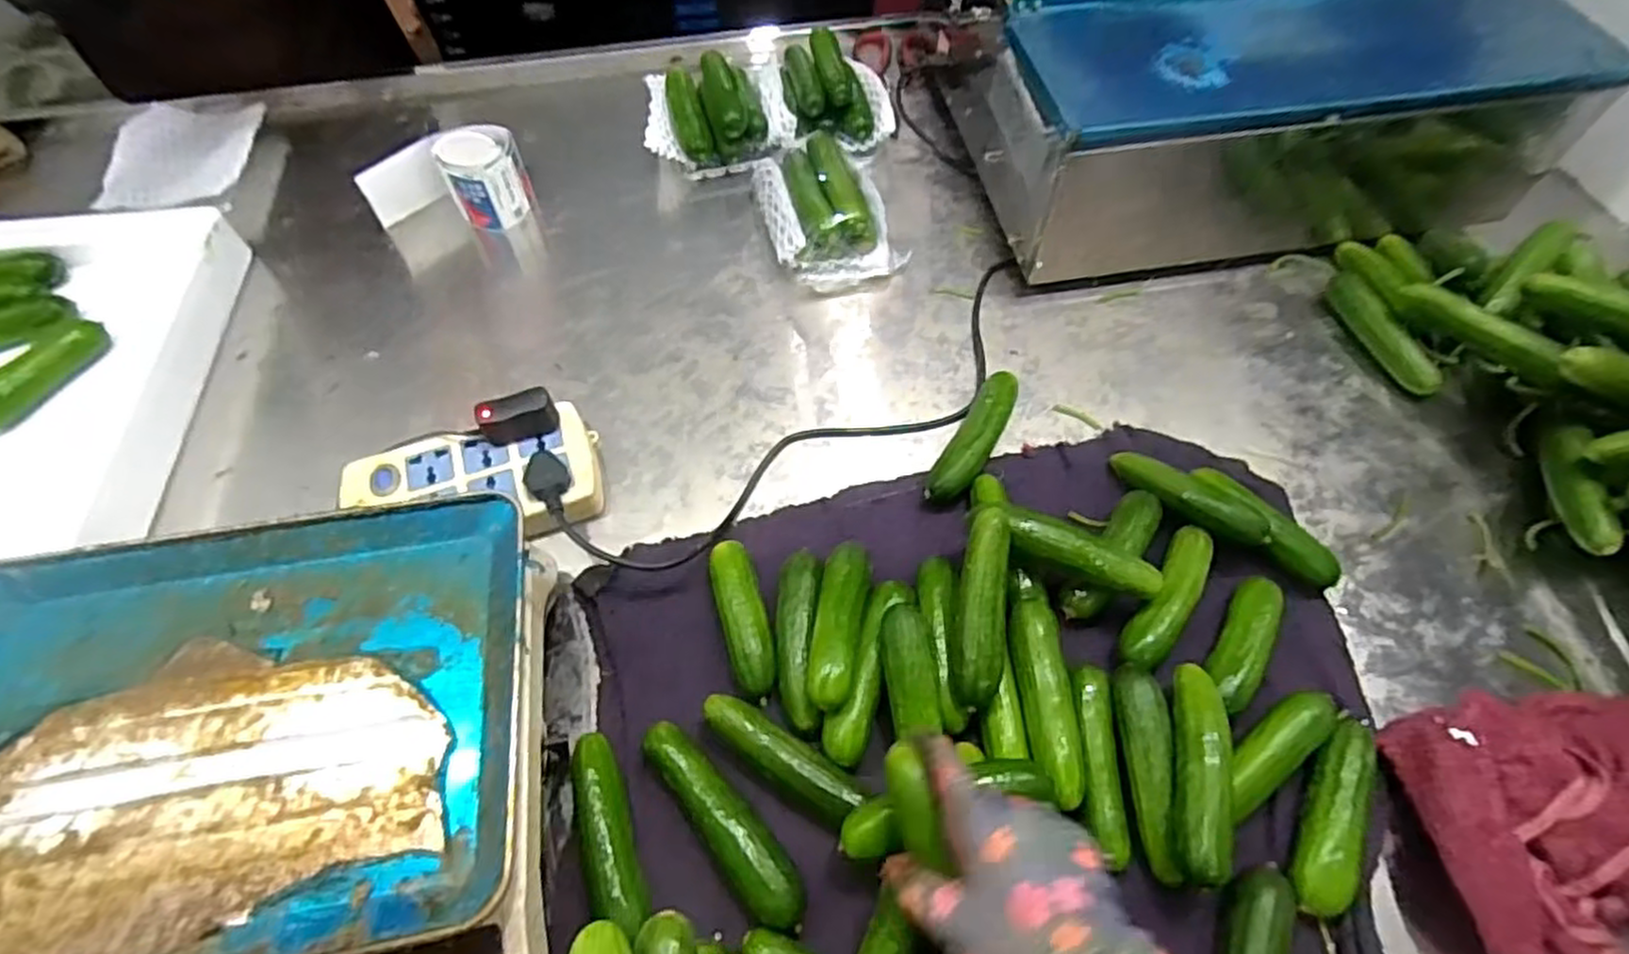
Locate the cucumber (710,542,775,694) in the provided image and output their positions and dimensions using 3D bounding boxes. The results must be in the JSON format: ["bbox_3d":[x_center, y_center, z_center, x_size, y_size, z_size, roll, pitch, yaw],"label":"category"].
[{"bbox_3d":[-0.049,0.098,0.521,0.030,0.035,0.110,-14,59,-9],"label":"cucumber"}]

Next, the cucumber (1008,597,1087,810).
[{"bbox_3d":[0.146,0.139,0.469,0.029,0.023,0.123,-4,58,-2],"label":"cucumber"}]

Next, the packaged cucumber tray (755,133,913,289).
[{"bbox_3d":[0.009,-0.262,0.723,0.117,0.069,0.171,-17,60,-11],"label":"packaged cucumber tray"}]

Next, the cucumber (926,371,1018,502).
[{"bbox_3d":[0.132,-0.035,0.600,0.033,0.031,0.141,25,61,15],"label":"cucumber"}]

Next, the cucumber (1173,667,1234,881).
[{"bbox_3d":[0.229,0.174,0.445,0.028,0.032,0.123,13,59,8],"label":"cucumber"}]

